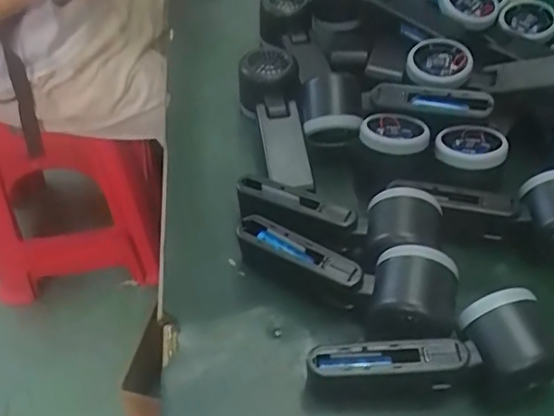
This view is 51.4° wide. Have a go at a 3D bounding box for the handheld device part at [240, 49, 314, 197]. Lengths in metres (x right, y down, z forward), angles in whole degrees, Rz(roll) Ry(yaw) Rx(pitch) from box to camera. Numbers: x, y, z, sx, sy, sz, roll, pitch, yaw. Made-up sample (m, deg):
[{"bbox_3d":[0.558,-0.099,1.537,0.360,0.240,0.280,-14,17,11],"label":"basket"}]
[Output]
[{"bbox_3d":[-0.002,-0.081,0.517,0.052,0.038,0.157,-4,50,-5],"label":"handheld device part"}]

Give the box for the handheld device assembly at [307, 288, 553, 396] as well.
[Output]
[{"bbox_3d":[0.104,0.103,0.375,0.158,0.055,0.053,-11,50,-11],"label":"handheld device assembly"}]

